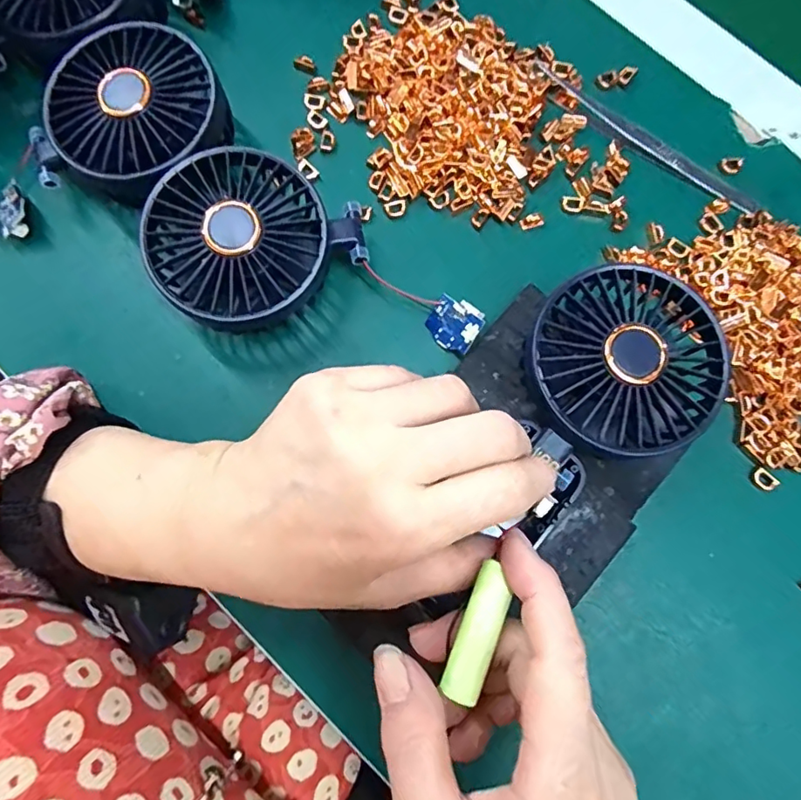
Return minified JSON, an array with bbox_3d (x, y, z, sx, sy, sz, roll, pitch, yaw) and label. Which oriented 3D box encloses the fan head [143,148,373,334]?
[{"bbox_3d":[-0.075,-0.077,0.273,0.085,0.049,0.092,0,78,1],"label":"fan head"}]

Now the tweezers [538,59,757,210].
[{"bbox_3d":[0.141,-0.154,0.313,0.149,0.004,0.015,38,81,8],"label":"tweezers"}]

